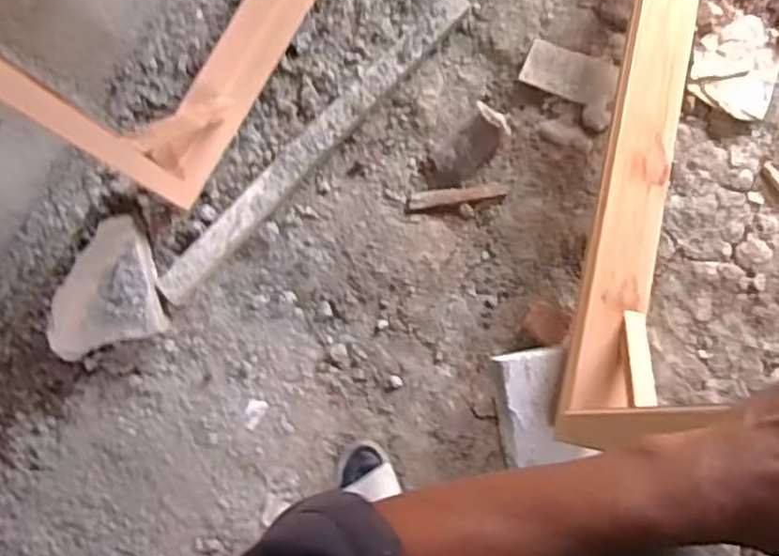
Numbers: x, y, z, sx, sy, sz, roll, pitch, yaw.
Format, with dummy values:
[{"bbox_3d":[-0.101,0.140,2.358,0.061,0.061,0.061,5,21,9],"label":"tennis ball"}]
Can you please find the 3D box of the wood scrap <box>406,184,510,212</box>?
[{"bbox_3d":[0.132,-0.163,1.387,0.200,0.011,0.035,-9,81,3],"label":"wood scrap"}]

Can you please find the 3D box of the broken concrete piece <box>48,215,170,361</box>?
[{"bbox_3d":[-0.548,0.018,1.338,0.210,0.090,0.224,-15,81,2],"label":"broken concrete piece"}]

